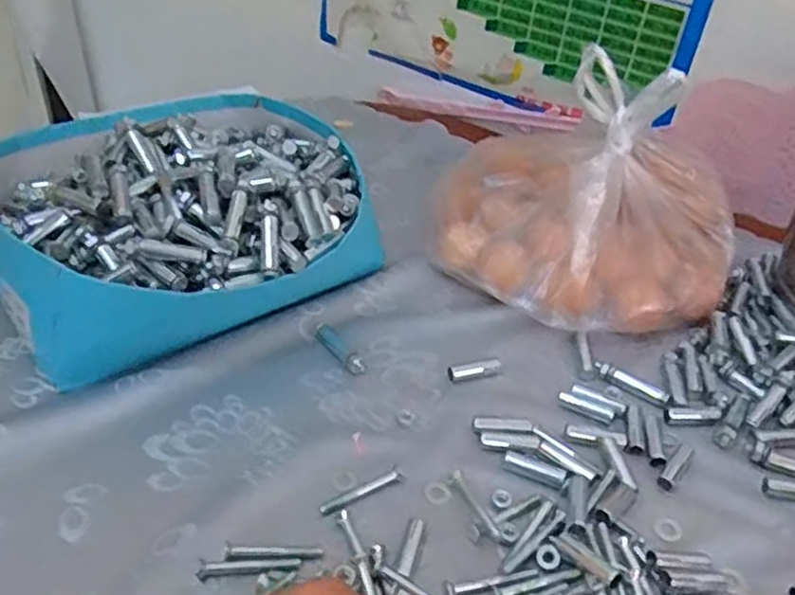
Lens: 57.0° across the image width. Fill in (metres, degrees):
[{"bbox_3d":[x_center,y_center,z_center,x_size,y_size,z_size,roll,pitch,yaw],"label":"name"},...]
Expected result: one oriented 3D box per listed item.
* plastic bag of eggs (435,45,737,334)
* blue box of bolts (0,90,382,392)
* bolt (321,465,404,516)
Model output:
[{"bbox_3d":[0.148,-0.081,0.582,0.241,0.165,0.153,16,40,14],"label":"plastic bag of eggs"},{"bbox_3d":[-0.172,-0.073,0.586,0.279,0.112,0.281,-17,44,-25],"label":"blue box of bolts"},{"bbox_3d":[-0.021,0.119,0.450,0.058,0.004,0.009,-21,45,-28],"label":"bolt"}]

